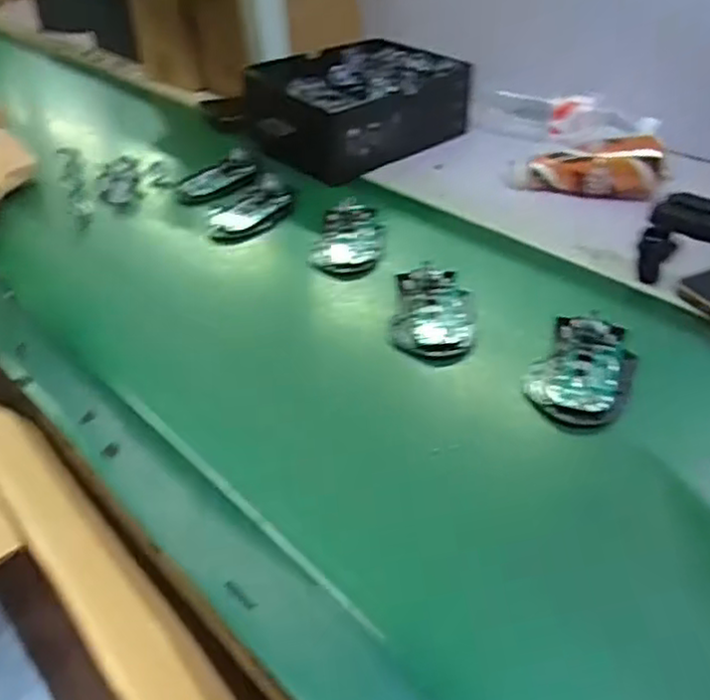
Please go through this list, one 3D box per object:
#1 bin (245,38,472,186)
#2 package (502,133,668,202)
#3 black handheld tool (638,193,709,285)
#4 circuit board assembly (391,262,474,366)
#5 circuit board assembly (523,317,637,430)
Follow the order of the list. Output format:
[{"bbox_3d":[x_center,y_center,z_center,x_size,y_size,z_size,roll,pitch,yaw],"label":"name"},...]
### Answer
[{"bbox_3d":[-0.005,-0.312,0.907,0.253,0.079,0.186,-30,45,-27],"label":"bin"},{"bbox_3d":[0.250,-0.197,0.770,0.162,0.057,0.036,7,41,14],"label":"package"},{"bbox_3d":[0.325,-0.103,0.669,0.101,0.019,0.155,19,45,26],"label":"black handheld tool"},{"bbox_3d":[0.068,-0.033,0.616,0.068,0.027,0.101,3,40,10],"label":"circuit board assembly"},{"bbox_3d":[0.174,0.015,0.546,0.072,0.029,0.099,17,44,25],"label":"circuit board assembly"}]

